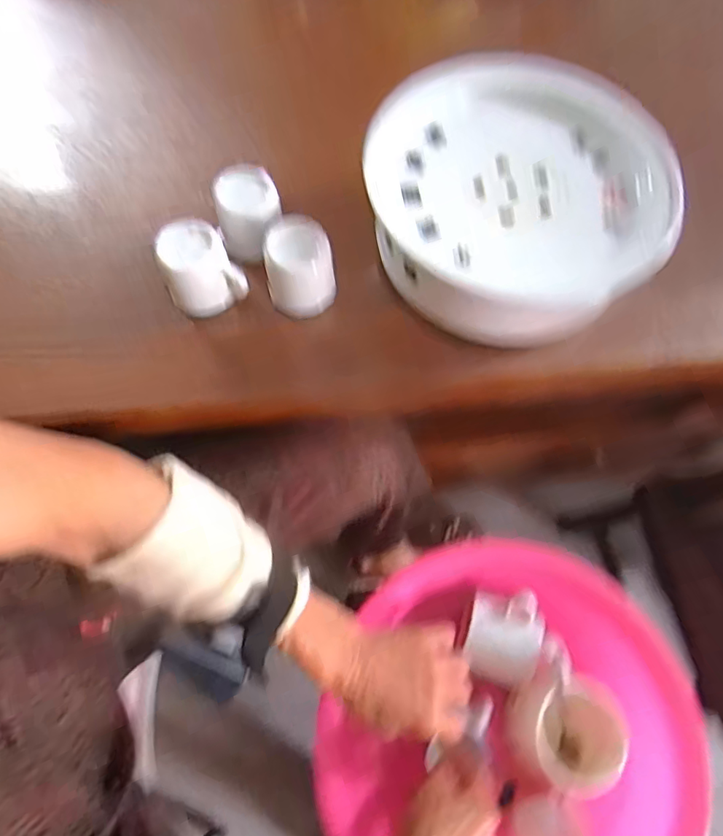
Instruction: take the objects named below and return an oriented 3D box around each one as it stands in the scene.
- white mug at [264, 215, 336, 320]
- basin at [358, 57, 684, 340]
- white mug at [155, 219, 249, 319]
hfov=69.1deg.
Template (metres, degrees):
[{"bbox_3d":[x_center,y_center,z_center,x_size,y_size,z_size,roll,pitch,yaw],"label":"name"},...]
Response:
[{"bbox_3d":[-0.049,-0.115,0.415,0.053,0.054,0.048,-8,69,-4],"label":"white mug"},{"bbox_3d":[0.116,-0.178,0.415,0.213,0.081,0.215,0,69,-1],"label":"basin"},{"bbox_3d":[-0.125,-0.117,0.409,0.060,0.058,0.049,-17,70,-7],"label":"white mug"}]

